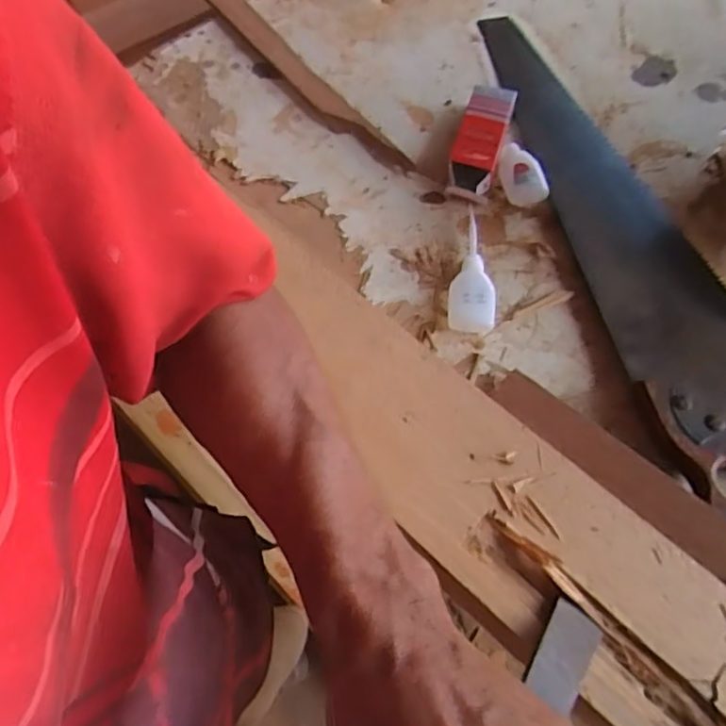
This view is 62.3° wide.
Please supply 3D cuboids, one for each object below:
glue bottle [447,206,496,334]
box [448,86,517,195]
[{"bbox_3d":[0.087,-0.080,0.481,0.035,0.020,0.120,5,63,3],"label":"glue bottle"},{"bbox_3d":[0.105,-0.198,0.540,0.040,0.025,0.116,16,64,9],"label":"box"}]

